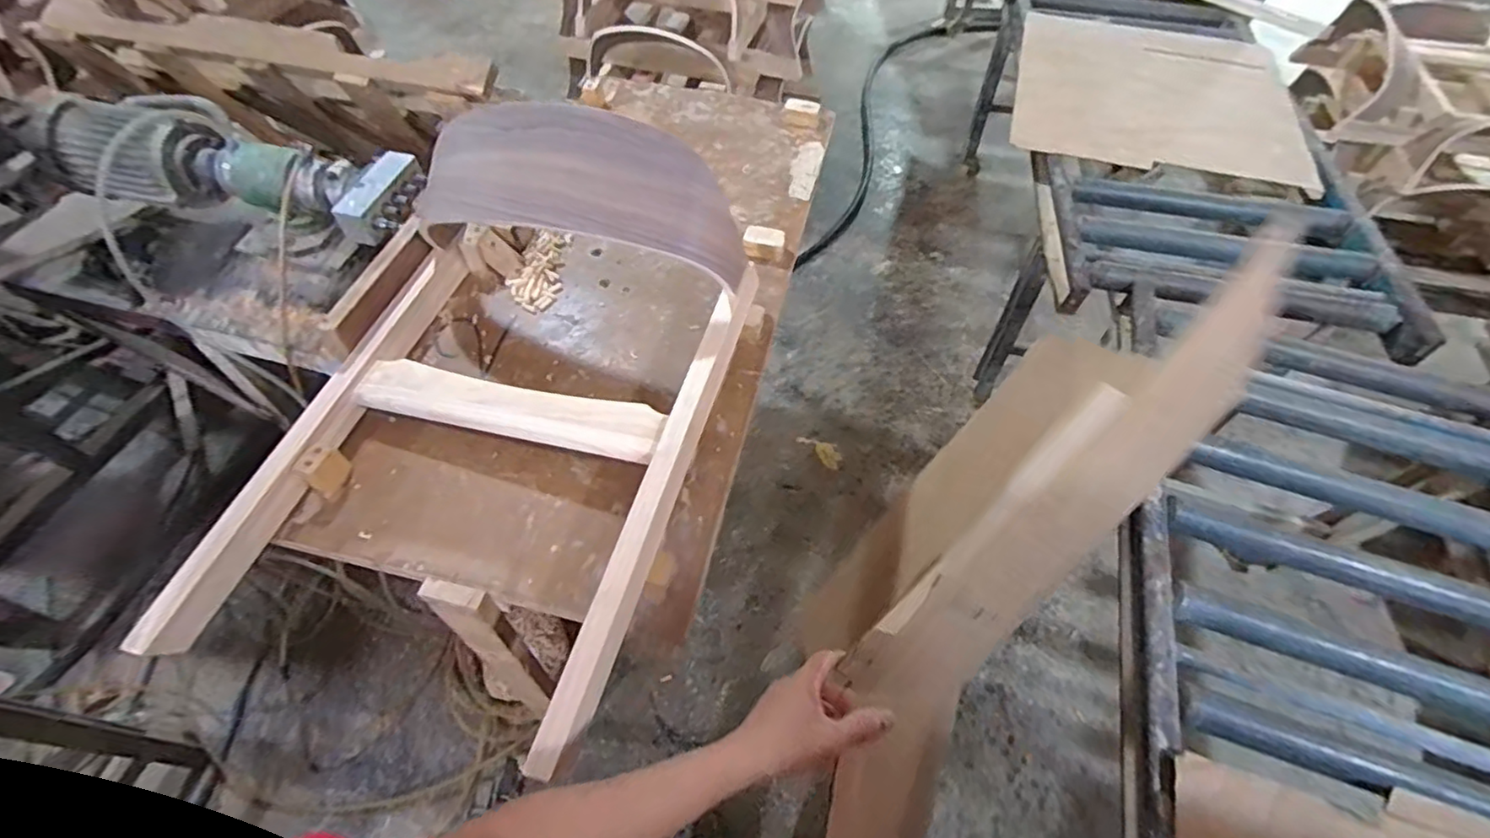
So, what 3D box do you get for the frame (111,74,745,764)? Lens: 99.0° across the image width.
[{"bbox_3d":[-0.315,-0.044,0.755,0.494,0.244,0.692,13,58,8],"label":"frame"}]

